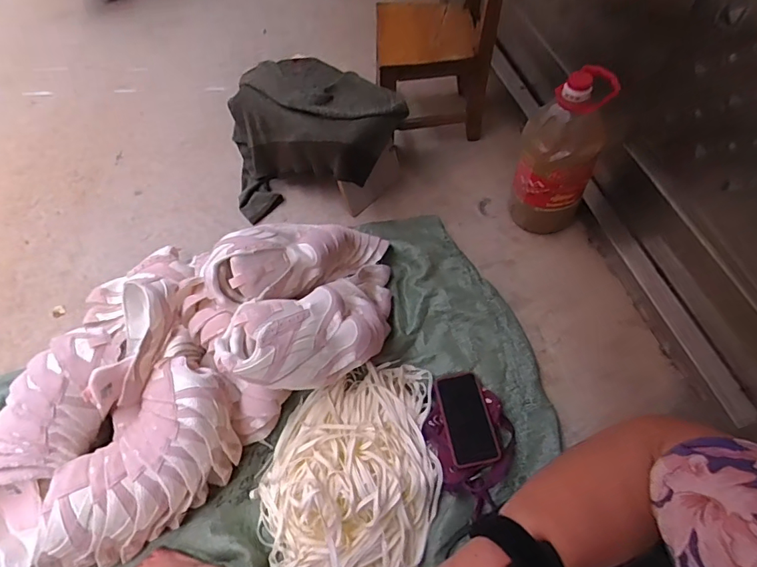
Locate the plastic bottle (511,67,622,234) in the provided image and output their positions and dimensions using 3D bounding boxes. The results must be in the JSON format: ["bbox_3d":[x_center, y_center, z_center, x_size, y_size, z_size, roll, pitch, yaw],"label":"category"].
[{"bbox_3d":[0.387,-0.264,1.014,0.156,0.363,0.147,23,62,18],"label":"plastic bottle"}]

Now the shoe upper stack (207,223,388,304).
[{"bbox_3d":[-0.134,-0.052,0.917,0.123,0.097,0.416,42,34,26],"label":"shoe upper stack"}]

